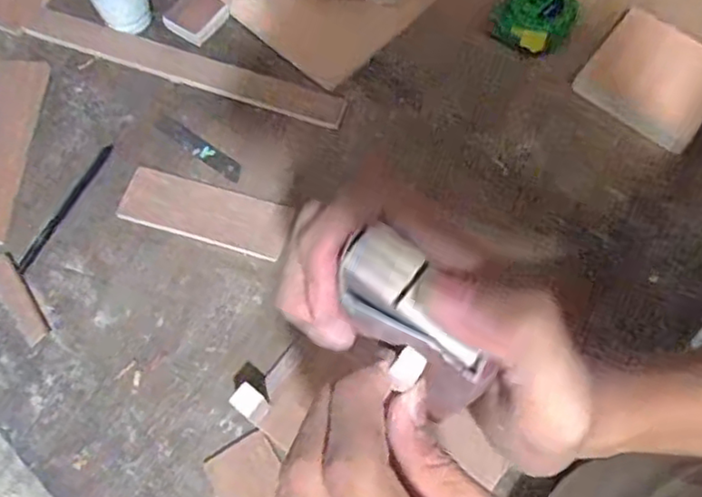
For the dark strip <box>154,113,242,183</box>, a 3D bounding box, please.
[{"bbox_3d":[-0.140,-0.094,0.582,0.101,0.004,0.018,35,72,13],"label":"dark strip"}]

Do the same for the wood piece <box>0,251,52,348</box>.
[{"bbox_3d":[-0.271,0.040,0.520,0.022,0.004,0.084,-33,72,-13],"label":"wood piece"}]

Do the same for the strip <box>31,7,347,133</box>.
[{"bbox_3d":[-0.162,-0.177,0.612,0.325,0.004,0.034,19,69,7],"label":"strip"}]

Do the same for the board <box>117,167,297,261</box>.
[{"bbox_3d":[-0.123,-0.032,0.551,0.141,0.012,0.053,15,66,3],"label":"board"}]

